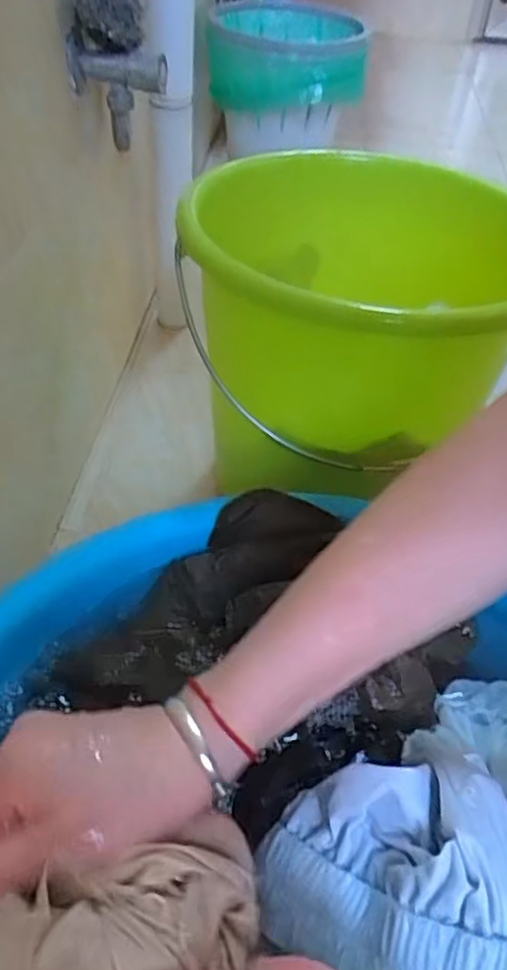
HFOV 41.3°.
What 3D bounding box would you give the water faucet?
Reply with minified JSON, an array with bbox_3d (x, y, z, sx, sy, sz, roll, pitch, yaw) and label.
[{"bbox_3d":[-0.119,-0.347,0.604,0.079,0.086,0.042,12,46,8],"label":"water faucet"}]

